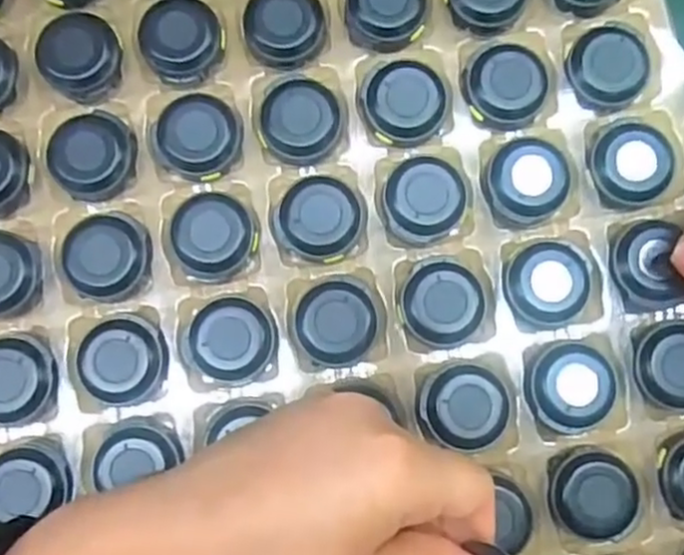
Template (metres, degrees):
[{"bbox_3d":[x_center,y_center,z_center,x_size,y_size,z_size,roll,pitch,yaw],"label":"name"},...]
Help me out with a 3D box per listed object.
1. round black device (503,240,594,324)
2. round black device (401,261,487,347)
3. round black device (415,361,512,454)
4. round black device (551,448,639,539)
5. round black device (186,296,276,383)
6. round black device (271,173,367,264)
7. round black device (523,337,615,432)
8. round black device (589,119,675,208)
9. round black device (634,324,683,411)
[{"bbox_3d":[0.070,0.001,0.242,0.029,0.004,0.027,0,82,2],"label":"round black device"},{"bbox_3d":[0.034,0.009,0.239,0.027,0.006,0.027,3,83,3],"label":"round black device"},{"bbox_3d":[0.041,0.043,0.237,0.030,0.008,0.027,19,84,5],"label":"round black device"},{"bbox_3d":[0.083,0.072,0.234,0.028,0.004,0.027,9,83,3],"label":"round black device"},{"bbox_3d":[-0.037,0.021,0.238,0.028,0.004,0.028,0,82,2],"label":"round black device"},{"bbox_3d":[-0.008,-0.021,0.243,0.029,0.005,0.029,0,82,2],"label":"round black device"},{"bbox_3d":[0.077,0.036,0.238,0.028,0.007,0.031,31,85,6],"label":"round black device"},{"bbox_3d":[0.101,-0.041,0.245,0.027,0.004,0.032,18,84,5],"label":"round black device"},{"bbox_3d":[0.114,0.030,0.238,0.028,0.004,0.028,0,82,2],"label":"round black device"}]

